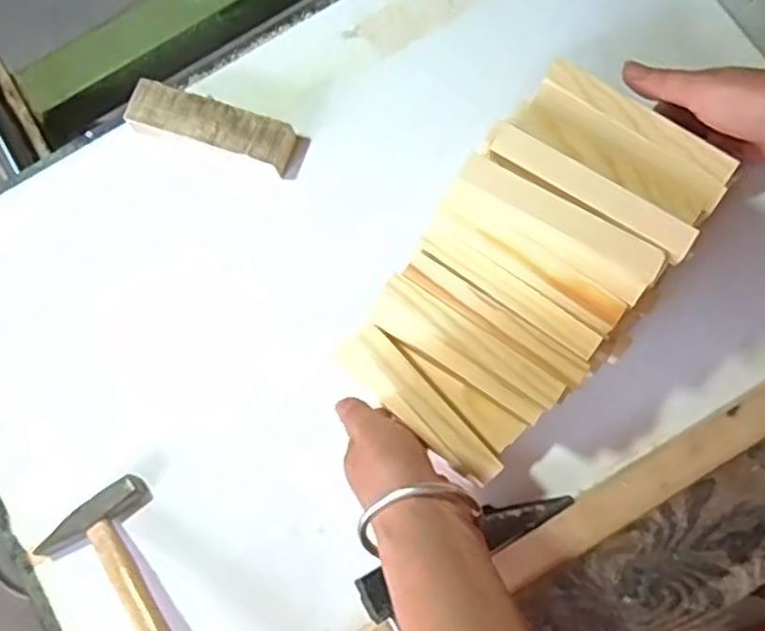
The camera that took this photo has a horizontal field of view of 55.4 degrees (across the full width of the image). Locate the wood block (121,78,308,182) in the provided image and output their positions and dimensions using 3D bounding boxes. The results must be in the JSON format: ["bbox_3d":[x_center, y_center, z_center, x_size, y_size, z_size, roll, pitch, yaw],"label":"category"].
[{"bbox_3d":[-0.143,-0.162,0.633,0.150,0.032,0.042,17,80,7],"label":"wood block"}]

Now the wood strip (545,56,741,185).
[{"bbox_3d":[0.175,-0.134,0.494,0.139,0.006,0.021,34,81,9],"label":"wood strip"}]

